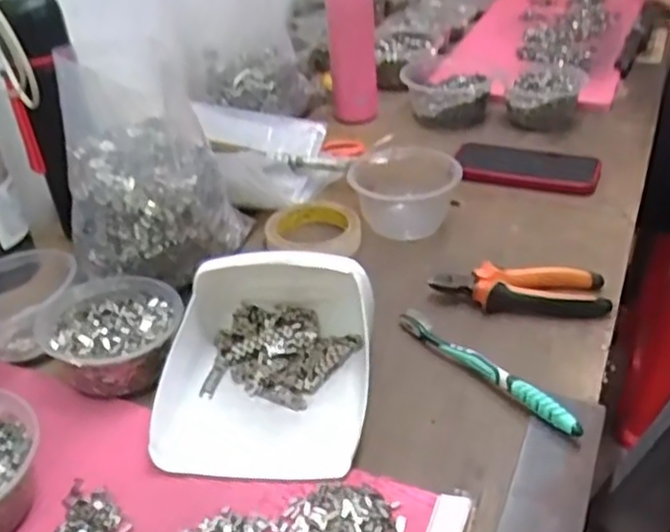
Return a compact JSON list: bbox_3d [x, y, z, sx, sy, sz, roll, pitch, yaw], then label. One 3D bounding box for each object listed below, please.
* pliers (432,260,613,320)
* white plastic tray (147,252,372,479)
[{"bbox_3d":[0.164,0.022,0.643,0.149,0.029,0.049,4,35,13],"label":"pliers"},{"bbox_3d":[-0.052,0.060,0.544,0.151,0.080,0.179,0,34,8],"label":"white plastic tray"}]

